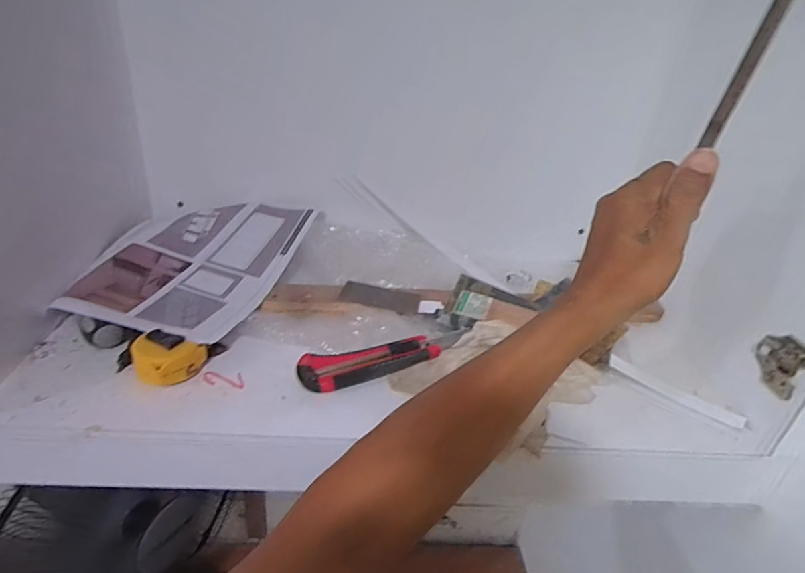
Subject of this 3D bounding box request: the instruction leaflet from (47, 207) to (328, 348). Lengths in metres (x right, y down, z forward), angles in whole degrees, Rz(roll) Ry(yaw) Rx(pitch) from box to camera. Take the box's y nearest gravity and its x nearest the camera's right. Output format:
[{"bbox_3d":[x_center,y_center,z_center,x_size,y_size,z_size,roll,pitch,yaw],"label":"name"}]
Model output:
[{"bbox_3d":[-0.253,-0.036,0.584,0.214,0.047,0.290,11,29,8],"label":"instruction leaflet"}]

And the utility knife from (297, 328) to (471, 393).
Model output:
[{"bbox_3d":[-0.017,0.069,0.476,0.167,0.026,0.038,-6,31,-21],"label":"utility knife"}]

